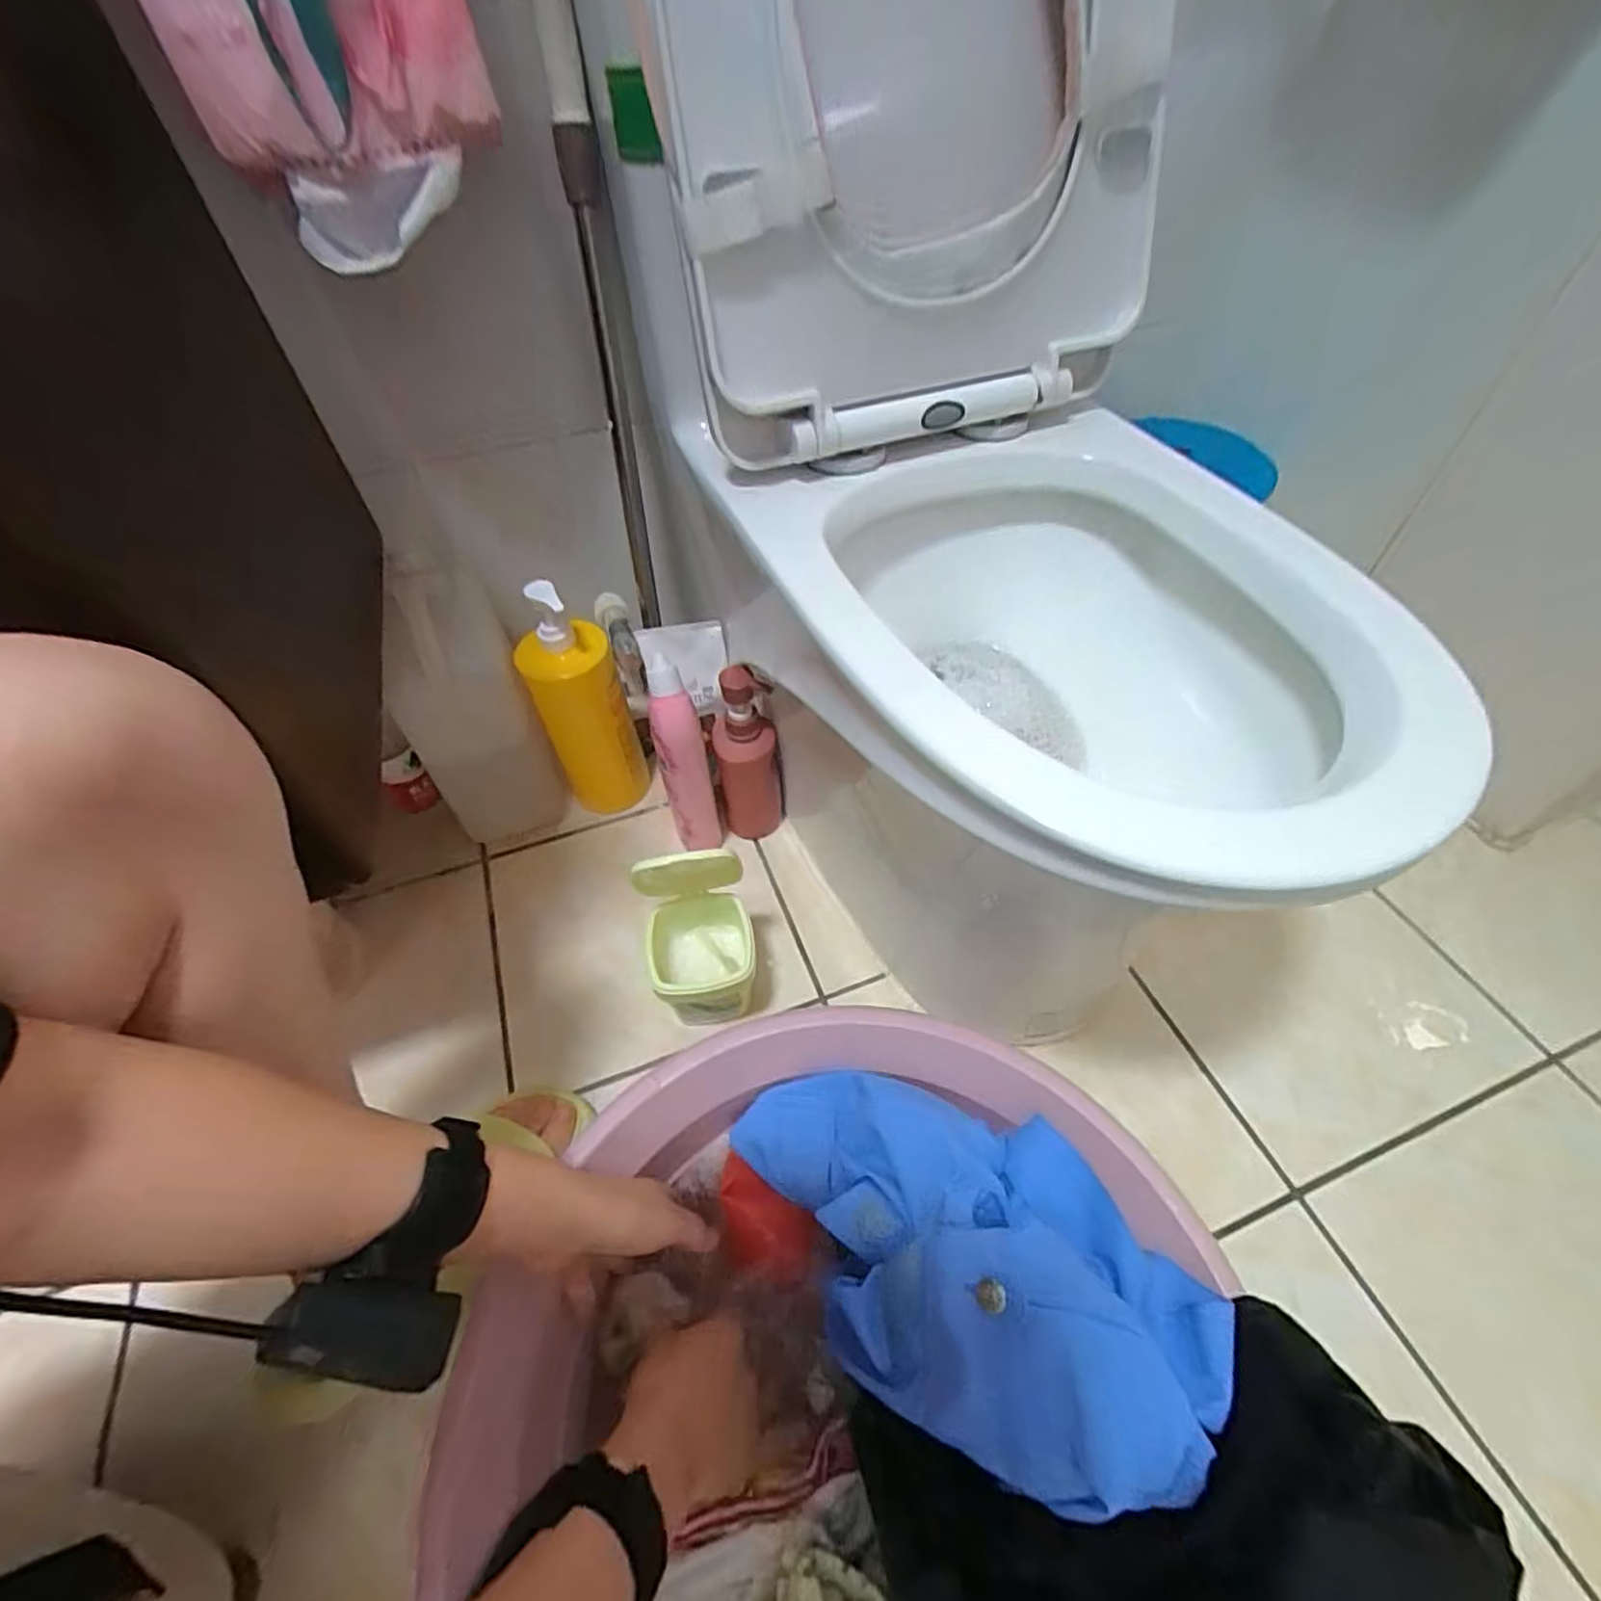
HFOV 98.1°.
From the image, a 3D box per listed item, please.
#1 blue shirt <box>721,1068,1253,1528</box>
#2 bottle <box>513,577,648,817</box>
[{"bbox_3d":[0.088,0.252,0.411,0.169,0.116,0.271,-35,57,-23],"label":"blue shirt"},{"bbox_3d":[-0.237,-0.106,0.757,0.090,0.274,0.076,-19,53,-12],"label":"bottle"}]

